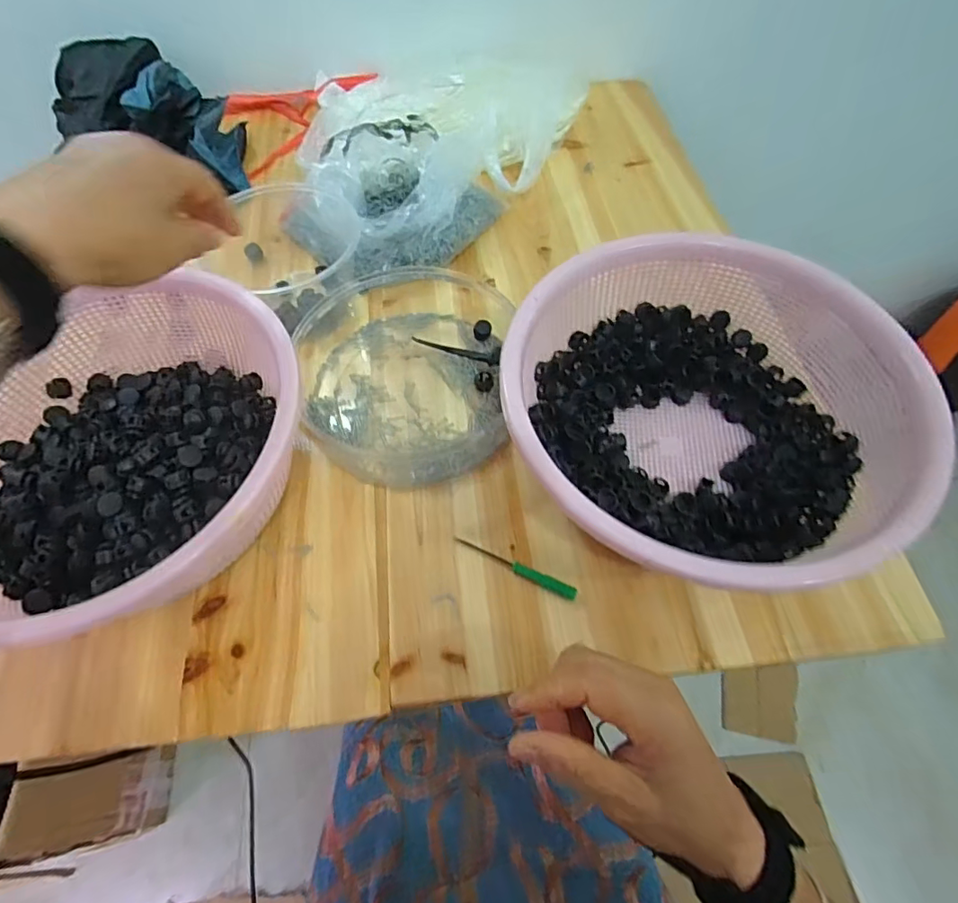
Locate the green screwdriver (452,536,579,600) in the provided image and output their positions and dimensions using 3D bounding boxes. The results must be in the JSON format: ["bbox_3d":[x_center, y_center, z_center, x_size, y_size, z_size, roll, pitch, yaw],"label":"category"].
[{"bbox_3d":[0.026,0.084,0.383,0.096,0.009,0.011,23,63,14],"label":"green screwdriver"}]

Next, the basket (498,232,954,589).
[{"bbox_3d":[0.156,-0.027,0.389,0.273,0.103,0.258,0,60,1],"label":"basket"}]

